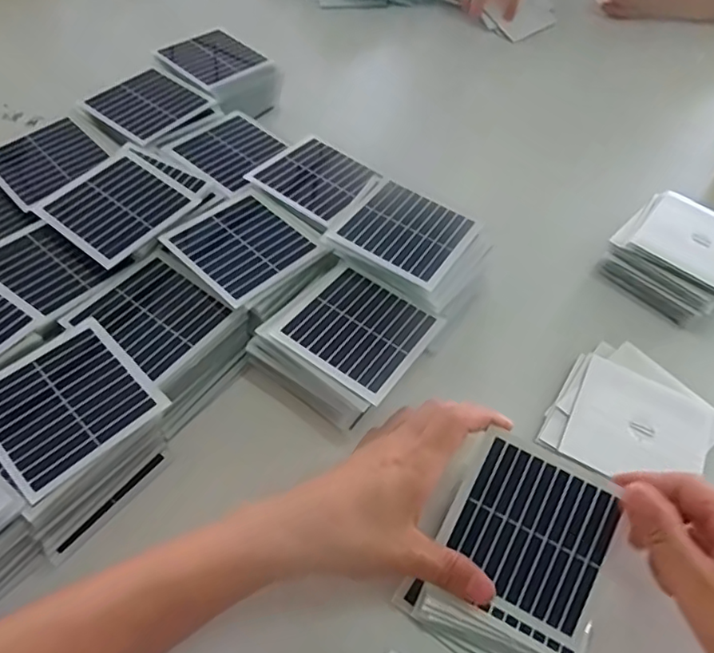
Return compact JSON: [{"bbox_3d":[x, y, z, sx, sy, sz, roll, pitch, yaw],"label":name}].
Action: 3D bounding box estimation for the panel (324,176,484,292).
[{"bbox_3d":[0.037,-0.073,0.436,0.091,0.007,0.081,31,60,13],"label":"panel"}]

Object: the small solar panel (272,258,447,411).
[{"bbox_3d":[0.001,0.001,0.395,0.089,0.004,0.086,32,58,17],"label":"small solar panel"}]

